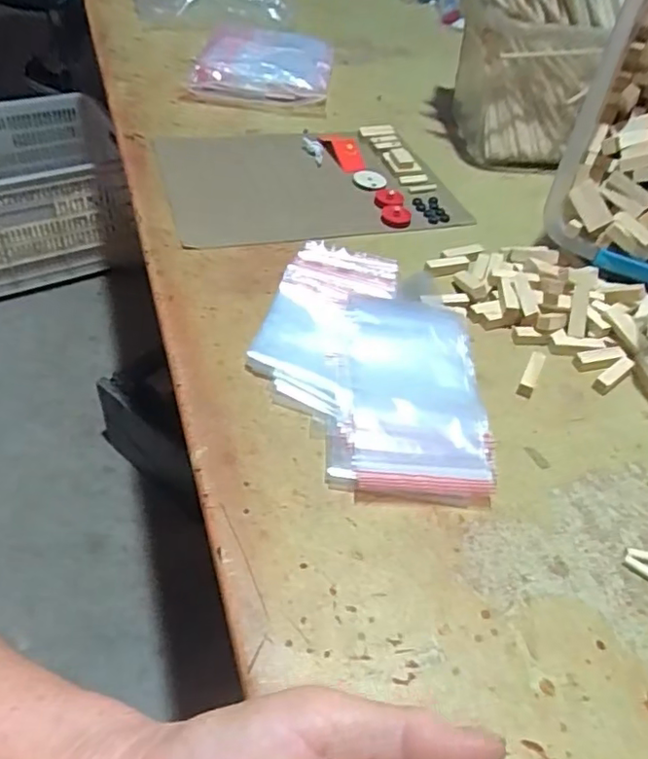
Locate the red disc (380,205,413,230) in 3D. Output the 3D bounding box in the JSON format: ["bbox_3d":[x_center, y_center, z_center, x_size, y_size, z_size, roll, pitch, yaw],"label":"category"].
[{"bbox_3d":[0.069,-0.155,0.571,0.028,0.010,0.026,3,45,-3],"label":"red disc"}]

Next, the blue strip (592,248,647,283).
[{"bbox_3d":[0.263,-0.093,0.505,0.065,0.015,0.008,28,48,20],"label":"blue strip"}]

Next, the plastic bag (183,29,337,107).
[{"bbox_3d":[-0.081,-0.432,0.821,0.180,0.045,0.207,6,46,-2],"label":"plastic bag"}]

